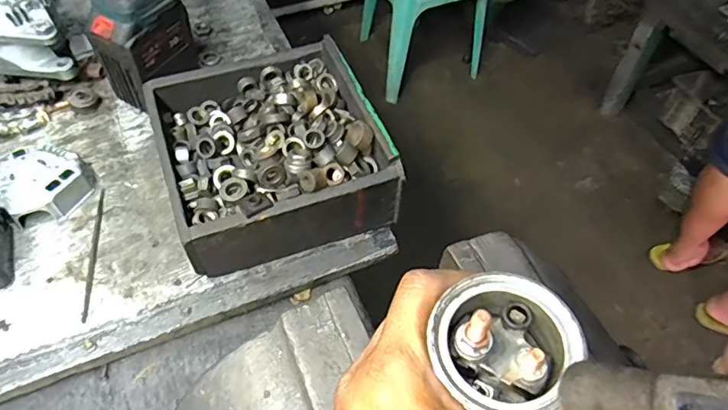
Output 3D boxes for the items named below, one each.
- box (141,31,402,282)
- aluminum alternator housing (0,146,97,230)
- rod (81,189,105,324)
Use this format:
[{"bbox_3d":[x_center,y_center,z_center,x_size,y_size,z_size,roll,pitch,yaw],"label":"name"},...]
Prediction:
[{"bbox_3d":[-0.114,-0.071,0.641,0.239,0.104,0.245,-17,56,-15],"label":"box"},{"bbox_3d":[-0.397,-0.029,0.647,0.106,0.036,0.106,1,54,-2],"label":"aluminum alternator housing"},{"bbox_3d":[-0.313,0.053,0.612,0.008,0.005,0.173,-6,54,-7],"label":"rod"}]

